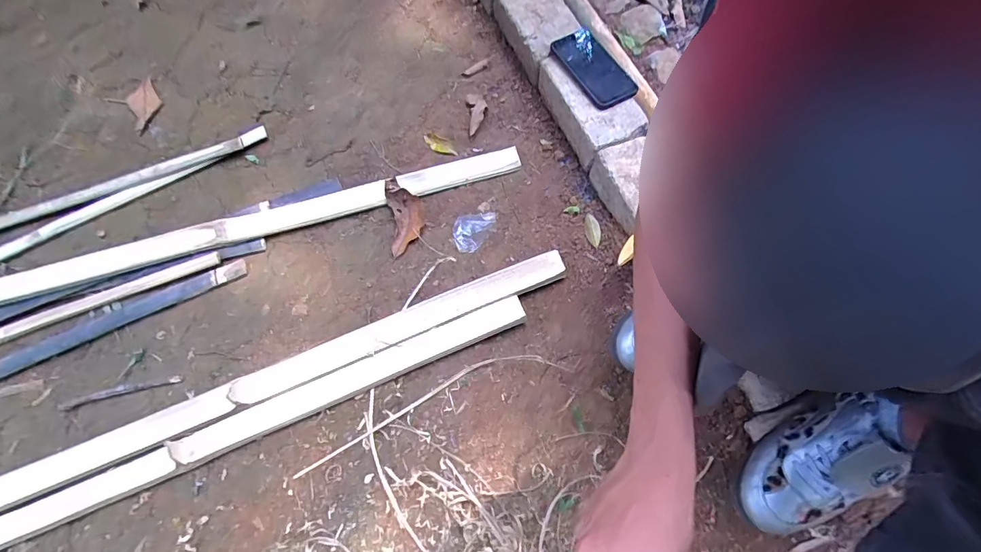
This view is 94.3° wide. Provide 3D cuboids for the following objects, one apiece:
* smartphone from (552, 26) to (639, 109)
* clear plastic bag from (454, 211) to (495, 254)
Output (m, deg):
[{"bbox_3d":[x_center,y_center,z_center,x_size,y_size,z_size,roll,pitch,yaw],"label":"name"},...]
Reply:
[{"bbox_3d":[0.169,-0.349,0.759,0.082,0.013,0.168,-25,67,-5],"label":"smartphone"},{"bbox_3d":[-0.026,-0.072,0.737,0.065,0.011,0.068,-2,67,1],"label":"clear plastic bag"}]

